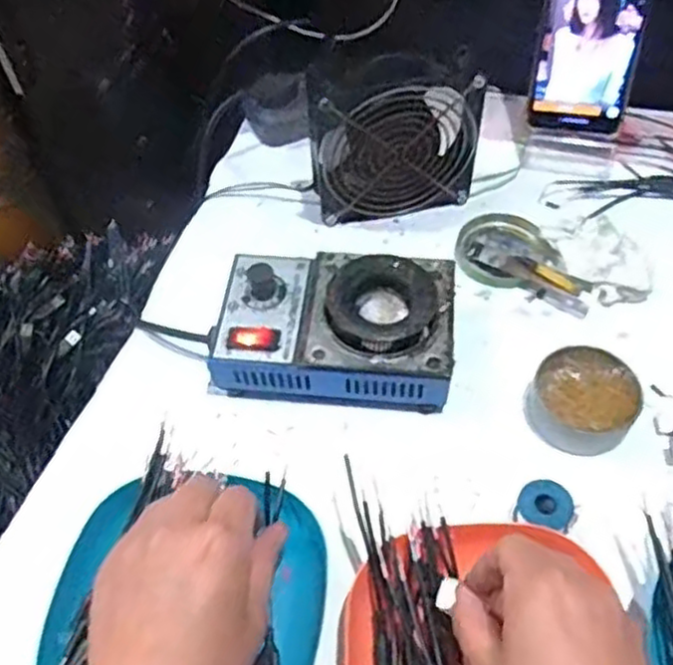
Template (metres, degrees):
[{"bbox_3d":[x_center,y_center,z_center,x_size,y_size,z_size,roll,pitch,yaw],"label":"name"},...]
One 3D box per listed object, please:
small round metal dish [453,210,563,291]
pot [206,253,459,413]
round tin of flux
[{"bbox_3d":[0.124,-0.065,0.543,0.067,0.011,0.074,-16,56,-8],"label":"small round metal dish"},{"bbox_3d":[0.000,-0.005,0.471,0.149,0.062,0.095,4,55,6],"label":"pot"},{"bbox_3d":[0.154,0.044,0.455,0.063,0.028,0.065,-1,55,2],"label":"round tin of flux"}]

